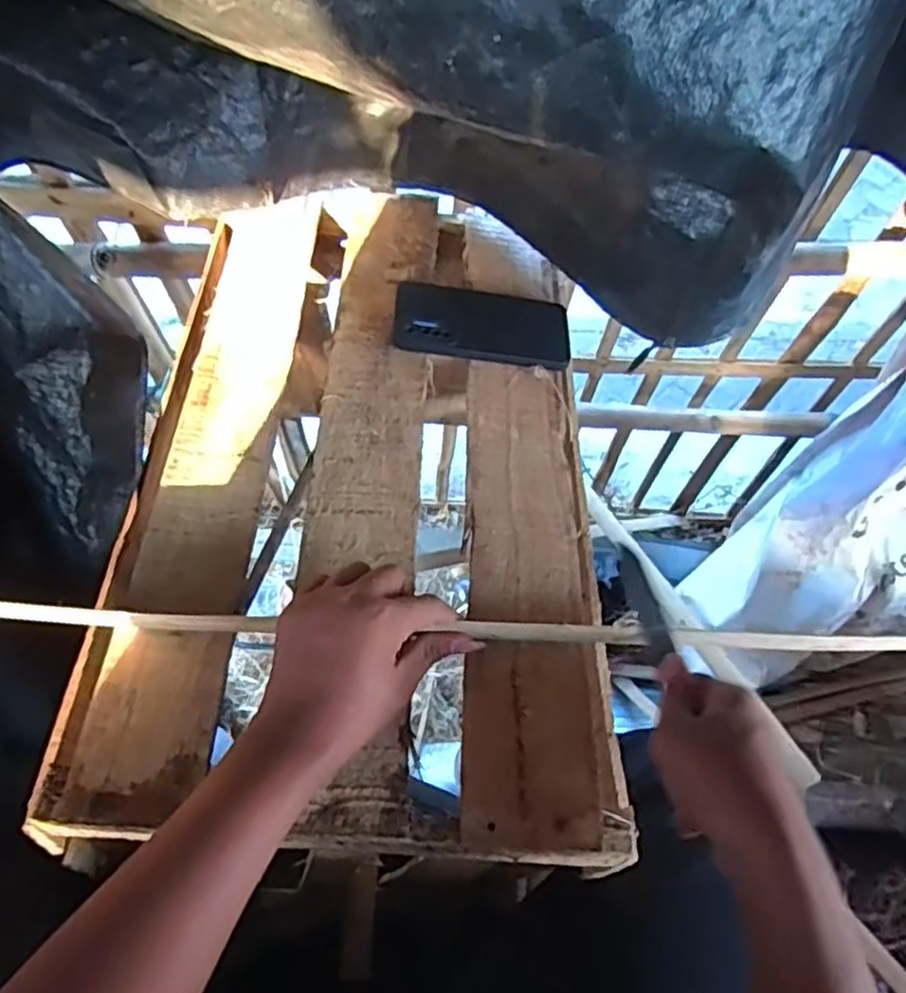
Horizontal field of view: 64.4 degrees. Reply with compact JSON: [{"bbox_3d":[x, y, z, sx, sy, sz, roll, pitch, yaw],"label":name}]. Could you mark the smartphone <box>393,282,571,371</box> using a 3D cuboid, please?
[{"bbox_3d":[0.028,-0.156,0.652,0.159,0.011,0.084,4,56,-13],"label":"smartphone"}]

